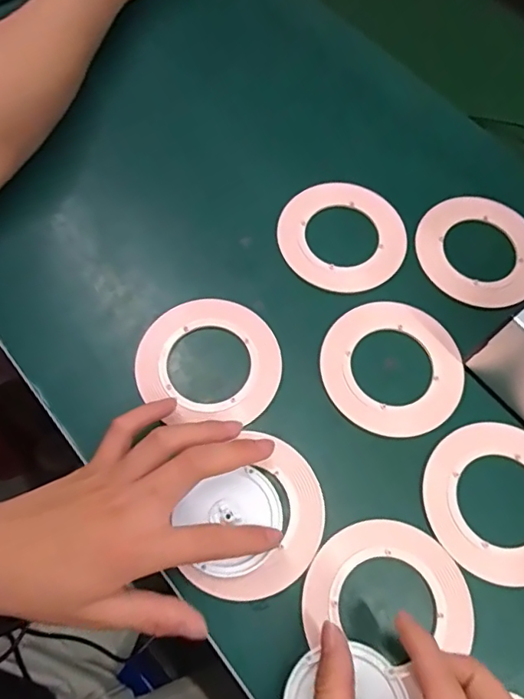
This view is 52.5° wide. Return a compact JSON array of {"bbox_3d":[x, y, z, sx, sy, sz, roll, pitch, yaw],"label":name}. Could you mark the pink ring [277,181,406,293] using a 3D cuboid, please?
[{"bbox_3d":[0.066,-0.092,0.431,0.102,0.006,0.100,1,68,-3],"label":"pink ring"}]

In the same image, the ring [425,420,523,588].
[{"bbox_3d":[0.159,0.099,0.350,0.097,0.006,0.102,1,66,-2],"label":"ring"}]

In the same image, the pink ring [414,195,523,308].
[{"bbox_3d":[0.177,-0.082,0.431,0.101,0.004,0.099,1,66,-2],"label":"pink ring"}]

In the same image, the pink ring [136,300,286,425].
[{"bbox_3d":[-0.037,0.004,0.385,0.099,0.008,0.092,0,69,1],"label":"pink ring"}]

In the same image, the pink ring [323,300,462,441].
[{"bbox_3d":[0.096,0.011,0.385,0.098,0.004,0.105,1,66,-2],"label":"pink ring"}]

